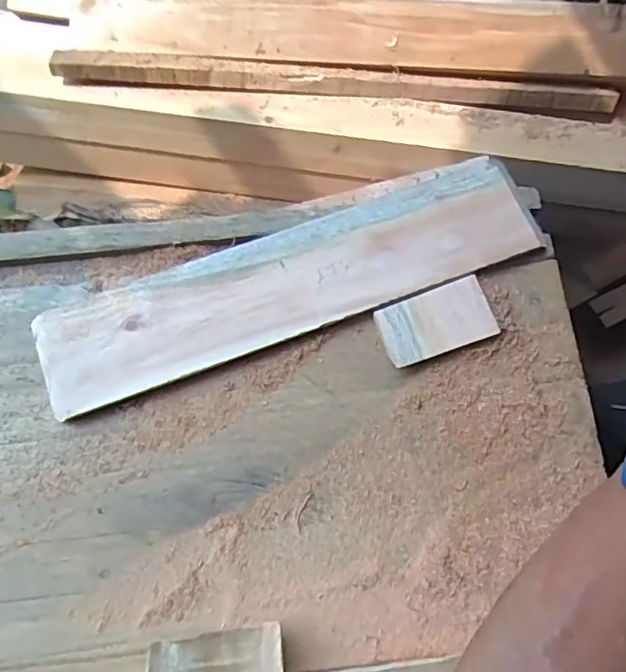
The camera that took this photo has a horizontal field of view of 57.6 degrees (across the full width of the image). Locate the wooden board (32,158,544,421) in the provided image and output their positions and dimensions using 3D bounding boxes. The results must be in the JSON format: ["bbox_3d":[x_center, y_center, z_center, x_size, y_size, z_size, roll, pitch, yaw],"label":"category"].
[{"bbox_3d":[-0.018,-0.047,0.523,0.454,0.023,0.099,-20,75,-7],"label":"wooden board"}]

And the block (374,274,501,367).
[{"bbox_3d":[0.110,-0.012,0.516,0.100,0.019,0.057,-19,74,-7],"label":"block"}]

